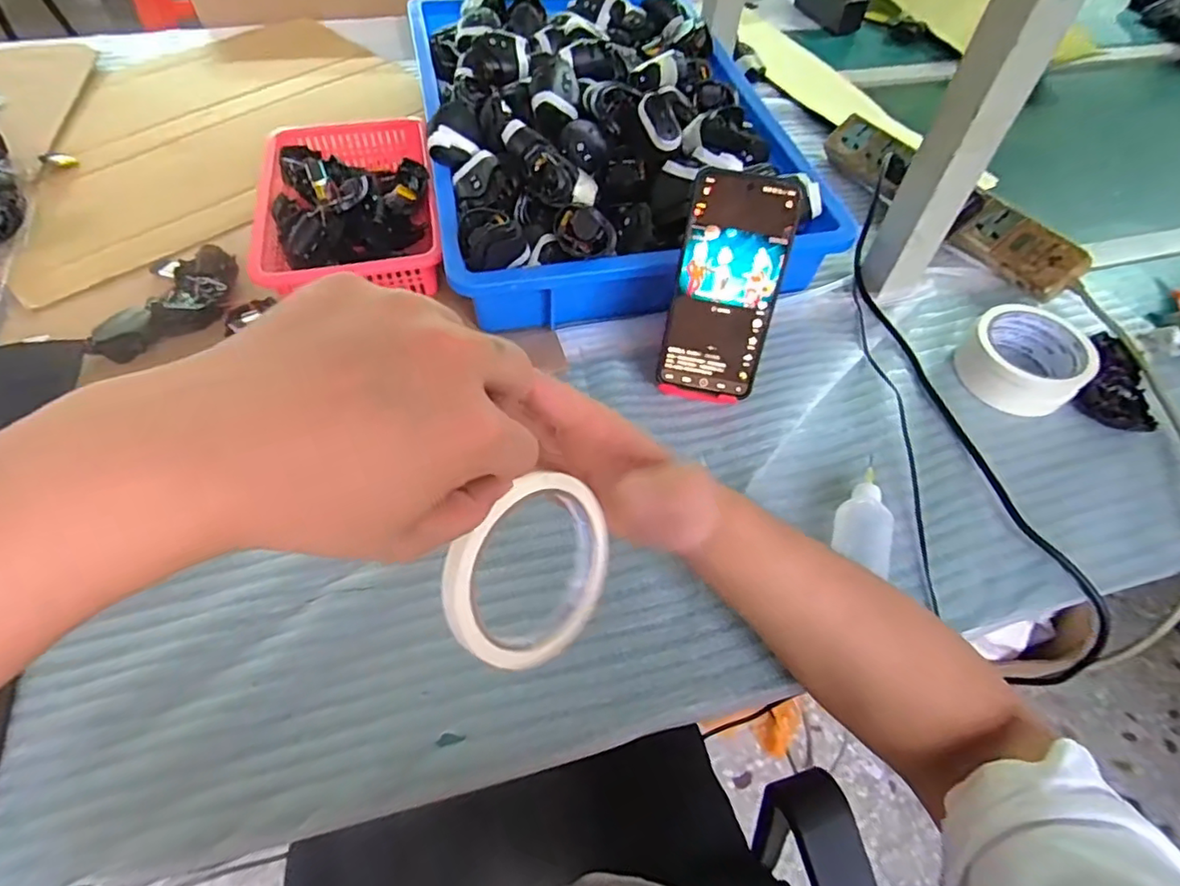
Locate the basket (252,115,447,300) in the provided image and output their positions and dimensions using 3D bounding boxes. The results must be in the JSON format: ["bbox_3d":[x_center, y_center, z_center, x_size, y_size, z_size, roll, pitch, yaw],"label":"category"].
[{"bbox_3d":[-0.238,-0.241,0.590,0.165,0.061,0.249,-8,55,-9],"label":"basket"}]

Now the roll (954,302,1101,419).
[{"bbox_3d":[0.378,-0.073,0.511,0.092,0.045,0.093,1,55,-2],"label":"roll"}]

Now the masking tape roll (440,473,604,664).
[{"bbox_3d":[-0.026,0.062,0.282,0.012,0.094,0.090,6,62,42],"label":"masking tape roll"}]

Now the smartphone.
[{"bbox_3d":[0.102,-0.115,0.441,0.079,0.163,0.008,11,26,5],"label":"smartphone"}]

